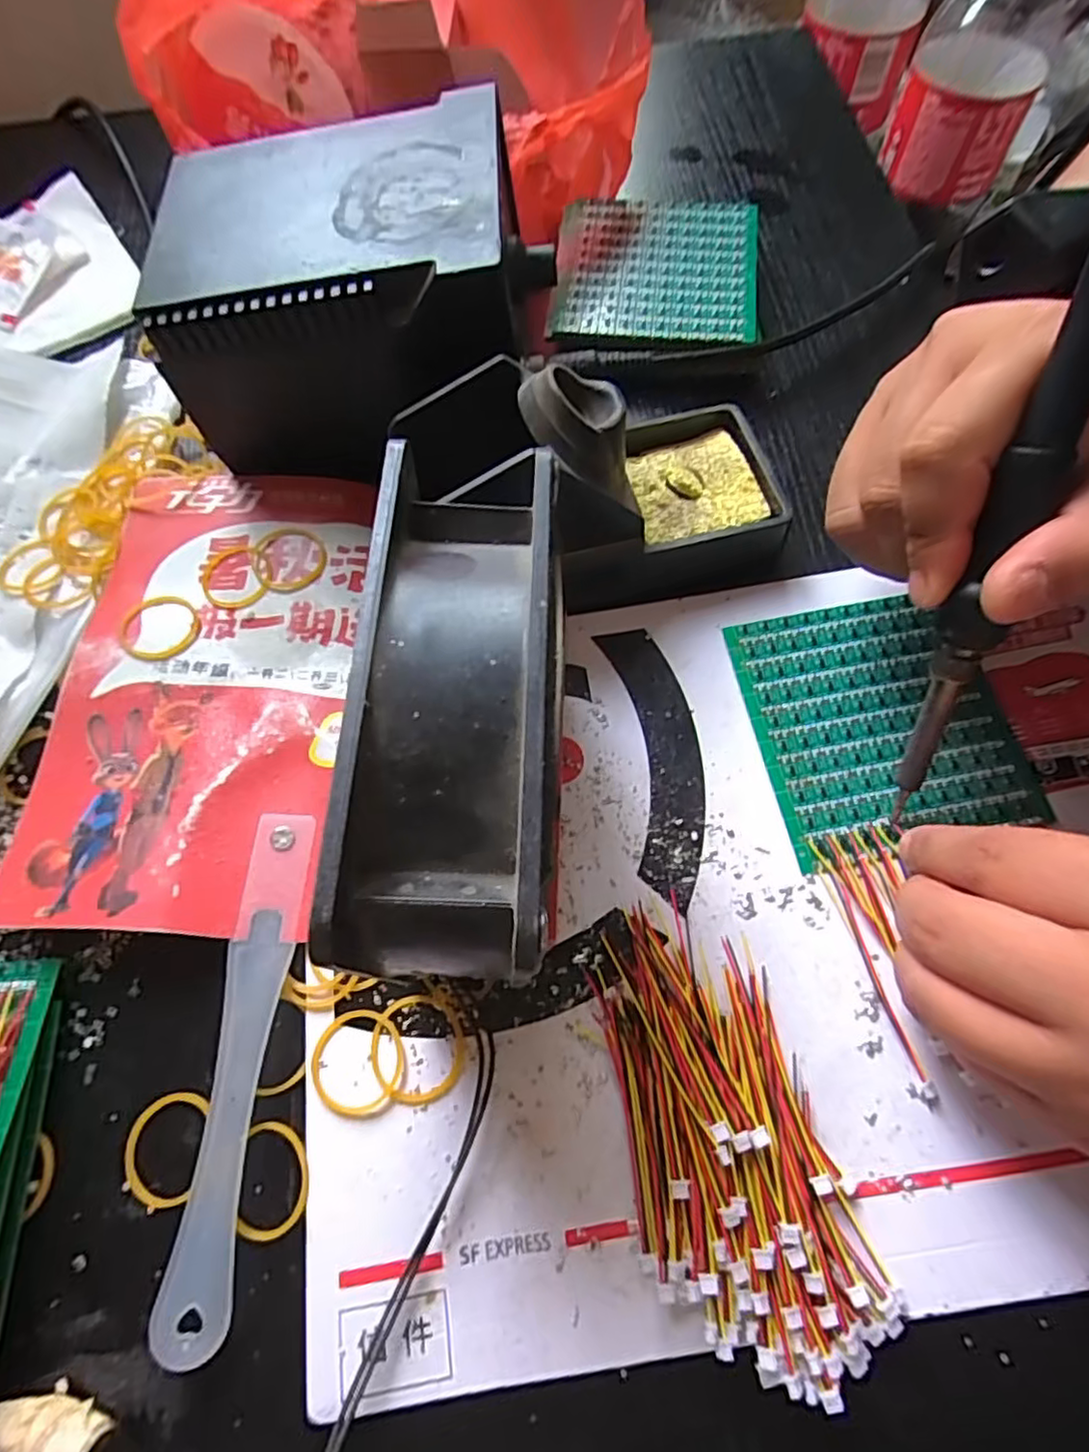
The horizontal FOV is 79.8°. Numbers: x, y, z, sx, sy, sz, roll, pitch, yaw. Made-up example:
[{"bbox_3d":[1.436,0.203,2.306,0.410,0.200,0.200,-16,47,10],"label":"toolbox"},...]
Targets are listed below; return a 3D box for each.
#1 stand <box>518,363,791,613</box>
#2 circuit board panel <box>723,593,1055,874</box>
[{"bbox_3d":[0.045,-0.103,0.253,0.100,0.077,0.076,-14,70,-5],"label":"stand"},{"bbox_3d":[0.127,-0.004,0.250,0.091,0.004,0.096,-11,69,-4],"label":"circuit board panel"}]

